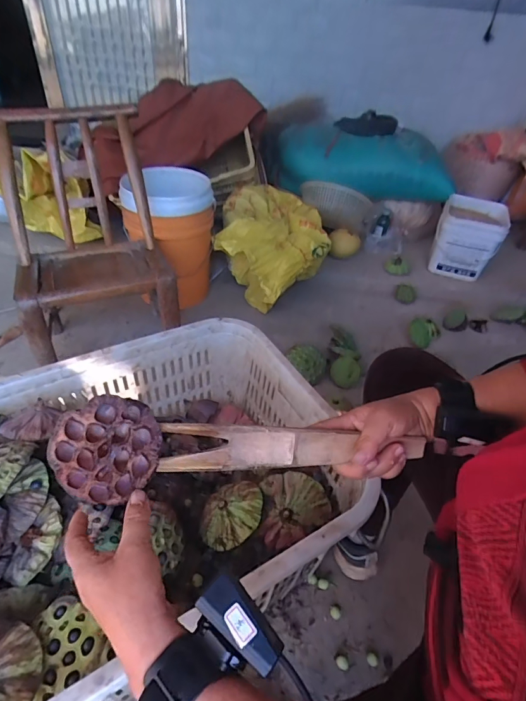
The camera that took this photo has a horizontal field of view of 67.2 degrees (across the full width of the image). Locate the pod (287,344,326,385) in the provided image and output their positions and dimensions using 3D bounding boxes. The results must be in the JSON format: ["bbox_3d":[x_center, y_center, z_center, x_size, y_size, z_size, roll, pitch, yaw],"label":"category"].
[{"bbox_3d":[0.143,0.038,1.224,0.107,0.102,0.113,-21,47,-28],"label":"pod"}]

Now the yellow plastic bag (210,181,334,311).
[{"bbox_3d":[0.030,-0.401,1.506,0.456,0.235,0.440,-28,51,-33],"label":"yellow plastic bag"}]

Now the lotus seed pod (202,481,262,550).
[{"bbox_3d":[-0.055,0.279,0.676,0.110,0.050,0.110,-5,65,11],"label":"lotus seed pod"}]

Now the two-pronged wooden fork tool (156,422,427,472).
[{"bbox_3d":[0.036,0.098,0.427,0.281,0.050,0.028,2,12,-11],"label":"two-pronged wooden fork tool"}]

